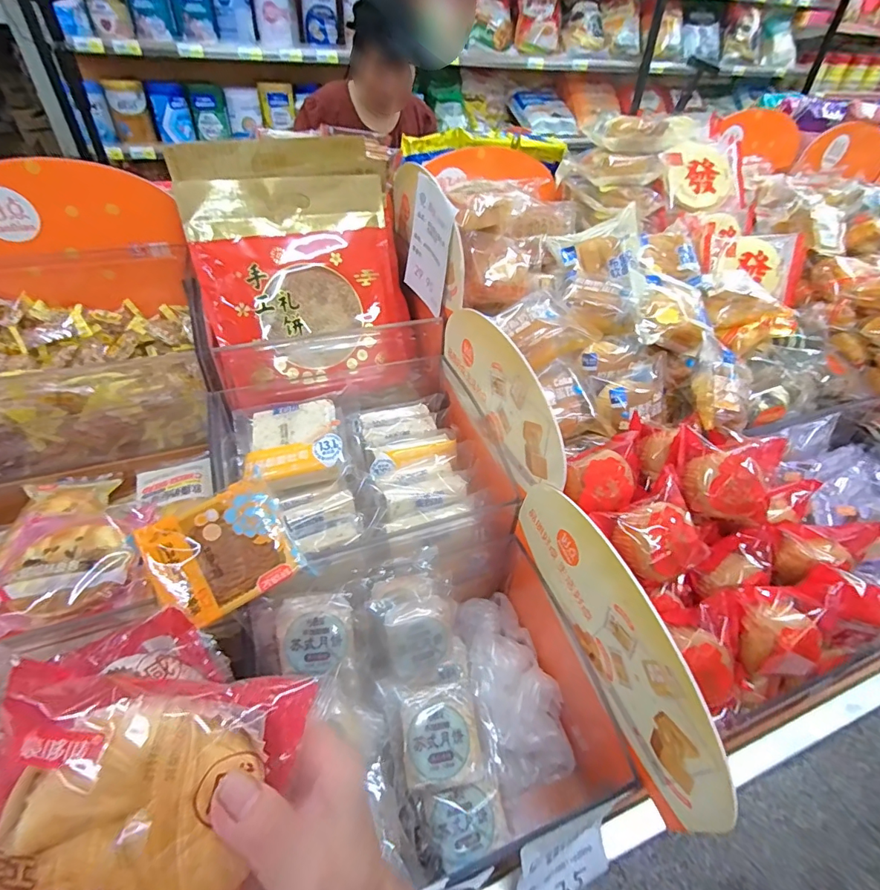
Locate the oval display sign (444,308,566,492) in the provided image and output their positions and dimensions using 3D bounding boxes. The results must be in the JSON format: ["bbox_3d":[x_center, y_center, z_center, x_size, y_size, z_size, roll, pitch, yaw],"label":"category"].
[{"bbox_3d":[0.063,-0.063,0.521,0.008,0.123,0.277,-13,43,-17],"label":"oval display sign"}]

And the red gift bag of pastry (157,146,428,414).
[{"bbox_3d":[-0.182,-0.240,0.640,0.286,0.341,0.083,-14,10,-21],"label":"red gift bag of pastry"}]

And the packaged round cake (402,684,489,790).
[{"bbox_3d":[0.003,0.264,0.423,0.073,0.028,0.073,2,56,-17],"label":"packaged round cake"}]

